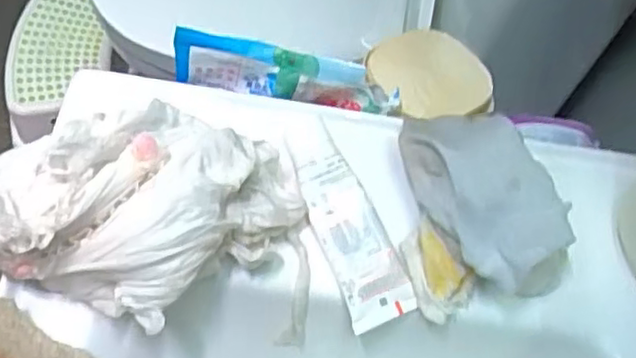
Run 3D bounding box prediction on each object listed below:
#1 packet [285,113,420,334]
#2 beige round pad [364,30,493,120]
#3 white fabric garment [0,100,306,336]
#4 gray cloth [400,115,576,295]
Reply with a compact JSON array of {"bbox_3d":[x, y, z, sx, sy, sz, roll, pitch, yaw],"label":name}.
[{"bbox_3d":[0.016,0.025,0.417,0.039,0.014,0.133,-21,79,-14],"label":"packet"},{"bbox_3d":[0.081,-0.076,0.492,0.087,0.017,0.065,-3,63,-5],"label":"beige round pad"},{"bbox_3d":[-0.091,0.011,0.376,0.161,0.074,0.103,-29,68,-17],"label":"white fabric garment"},{"bbox_3d":[0.095,0.006,0.390,0.062,0.028,0.107,-19,66,-13],"label":"gray cloth"}]

